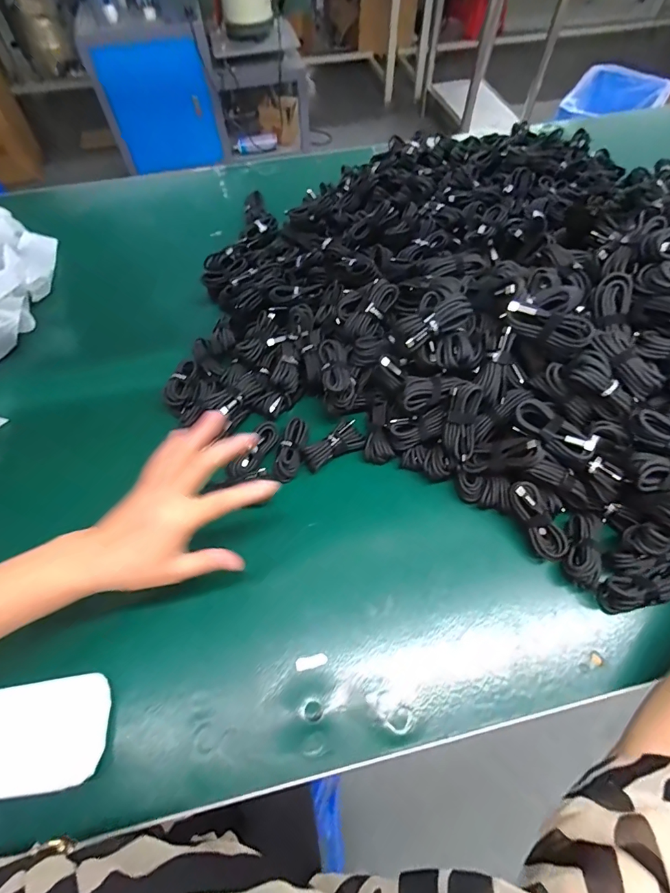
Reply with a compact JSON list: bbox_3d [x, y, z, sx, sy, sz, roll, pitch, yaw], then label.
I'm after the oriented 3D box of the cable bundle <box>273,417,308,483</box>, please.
[{"bbox_3d":[-0.051,0.003,0.485,0.026,0.022,0.075,12,61,6],"label":"cable bundle"}]

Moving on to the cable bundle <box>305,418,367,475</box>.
[{"bbox_3d":[-0.002,-0.001,0.482,0.074,0.019,0.032,-29,65,-15],"label":"cable bundle"}]

